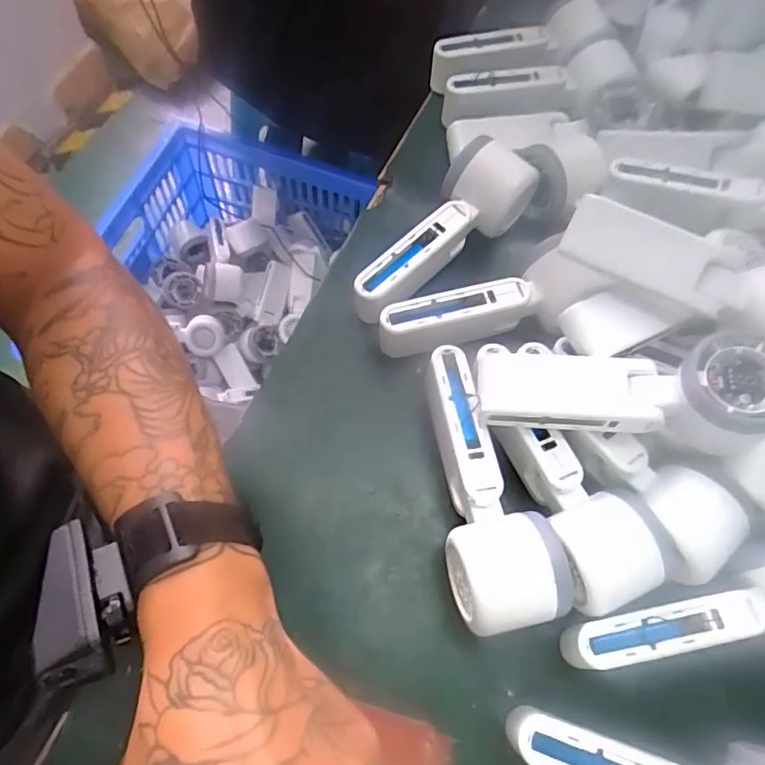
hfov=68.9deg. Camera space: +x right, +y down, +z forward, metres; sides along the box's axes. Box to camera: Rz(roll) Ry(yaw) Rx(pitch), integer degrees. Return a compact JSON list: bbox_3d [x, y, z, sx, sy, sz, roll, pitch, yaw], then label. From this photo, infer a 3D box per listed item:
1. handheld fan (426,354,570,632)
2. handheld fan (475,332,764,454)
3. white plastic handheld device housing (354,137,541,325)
[{"bbox_3d":[0.056,0.059,0.332,0.059,0.047,0.160,-13,68,-11],"label":"handheld fan"},{"bbox_3d":[0.140,0.006,0.326,0.163,0.056,0.048,1,64,11],"label":"handheld fan"},{"bbox_3d":[0.037,-0.109,0.397,0.162,0.053,0.055,-38,74,-20],"label":"white plastic handheld device housing"}]

